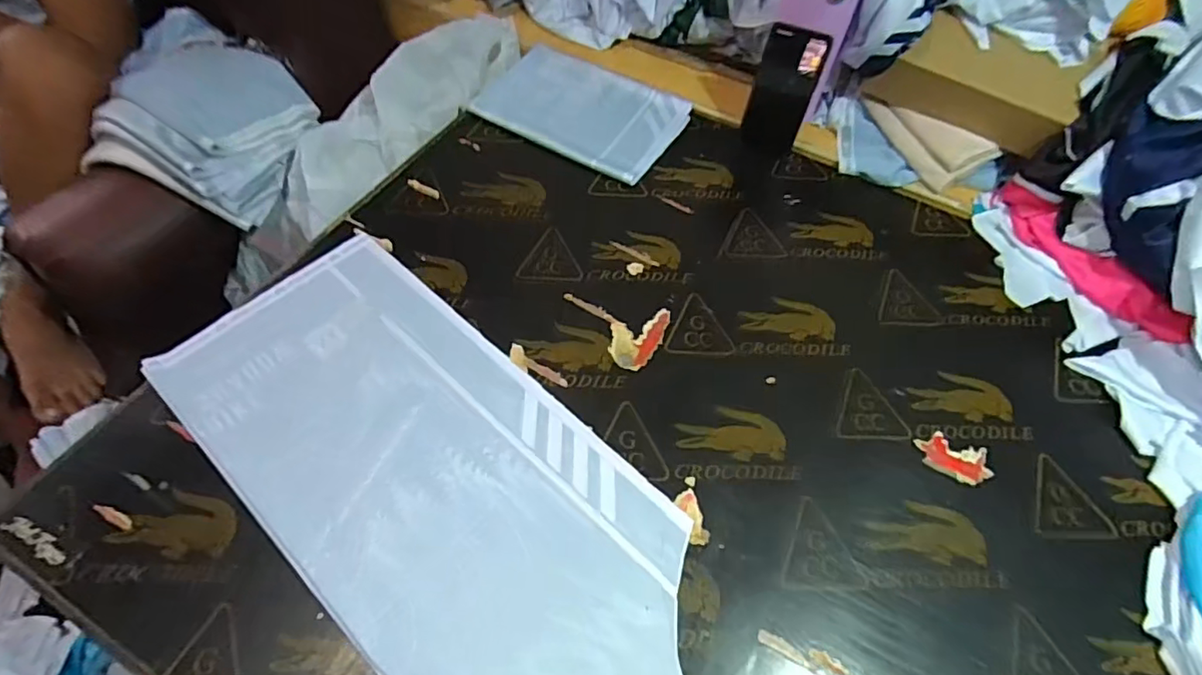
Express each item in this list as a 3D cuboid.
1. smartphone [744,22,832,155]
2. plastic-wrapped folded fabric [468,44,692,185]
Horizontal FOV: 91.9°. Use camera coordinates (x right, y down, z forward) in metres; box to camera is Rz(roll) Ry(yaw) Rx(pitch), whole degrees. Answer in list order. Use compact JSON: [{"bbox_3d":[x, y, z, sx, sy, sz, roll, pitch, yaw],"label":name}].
[{"bbox_3d":[0.241,-0.325,0.772,0.079,0.162,0.012,20,47,12],"label":"smartphone"},{"bbox_3d":[-0.029,-0.337,0.850,0.282,0.007,0.196,29,61,14],"label":"plastic-wrapped folded fabric"}]

